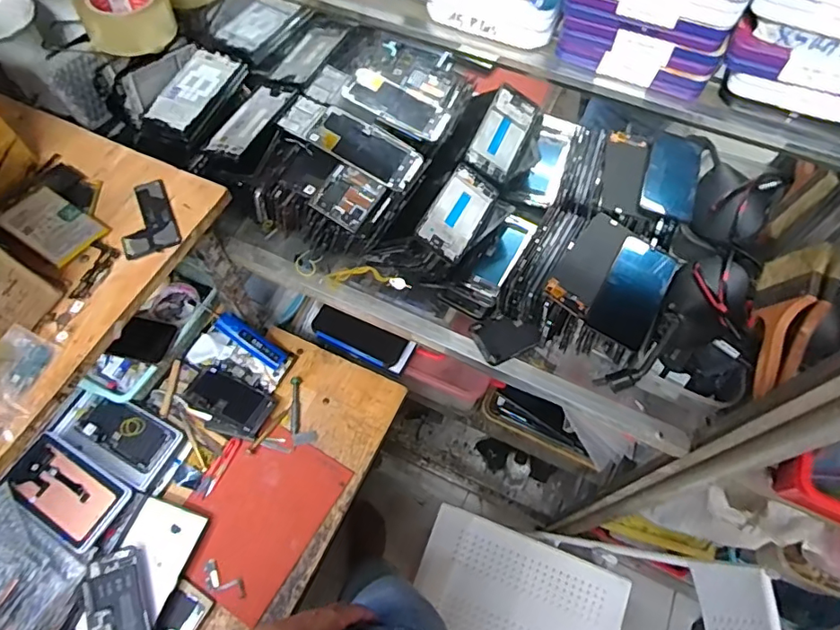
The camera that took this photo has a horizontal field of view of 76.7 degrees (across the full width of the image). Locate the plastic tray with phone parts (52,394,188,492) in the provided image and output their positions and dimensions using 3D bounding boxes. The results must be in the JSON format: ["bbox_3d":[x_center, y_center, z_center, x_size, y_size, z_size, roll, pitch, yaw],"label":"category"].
[{"bbox_3d":[-0.483,0.194,0.855,0.189,0.034,0.103,24,65,12],"label":"plastic tray with phone parts"}]

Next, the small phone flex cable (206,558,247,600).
[{"bbox_3d":[-0.287,0.392,0.778,0.075,0.006,0.032,27,66,13],"label":"small phone flex cable"}]

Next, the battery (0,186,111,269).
[{"bbox_3d":[-0.403,-0.098,0.584,0.090,0.006,0.067,37,64,1],"label":"battery"}]

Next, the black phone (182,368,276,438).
[{"bbox_3d":[-0.322,0.147,0.893,0.145,0.013,0.082,23,65,11],"label":"black phone"}]

